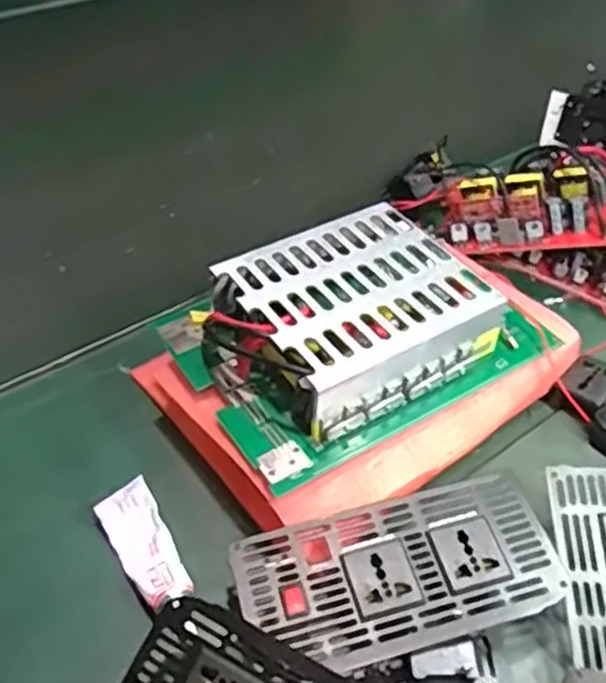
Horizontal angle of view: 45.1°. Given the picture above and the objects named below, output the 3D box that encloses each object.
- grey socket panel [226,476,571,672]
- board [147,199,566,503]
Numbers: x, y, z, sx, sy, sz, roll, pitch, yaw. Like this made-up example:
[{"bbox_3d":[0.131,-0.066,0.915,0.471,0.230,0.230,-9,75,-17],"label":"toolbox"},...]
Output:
[{"bbox_3d":[0.058,0.137,0.437,0.187,0.016,0.091,-11,45,-13],"label":"grey socket panel"},{"bbox_3d":[0.038,-0.013,0.536,0.243,0.078,0.176,-24,49,-25],"label":"board"}]

